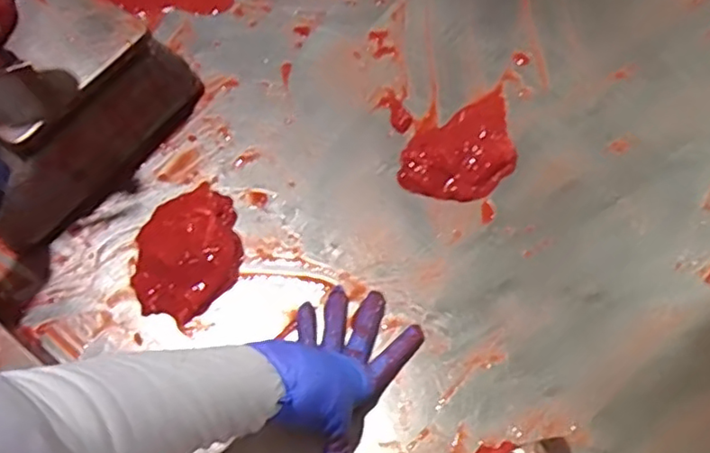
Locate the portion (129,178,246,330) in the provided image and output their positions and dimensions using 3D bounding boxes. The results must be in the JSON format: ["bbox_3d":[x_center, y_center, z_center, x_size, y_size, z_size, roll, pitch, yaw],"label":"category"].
[{"bbox_3d":[-0.182,0.026,0.659,0.113,0.029,0.146,-16,65,-4],"label":"portion"}]

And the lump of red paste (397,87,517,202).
[{"bbox_3d":[0.129,-0.092,0.699,0.168,0.031,0.105,-33,67,-12],"label":"lump of red paste"}]

